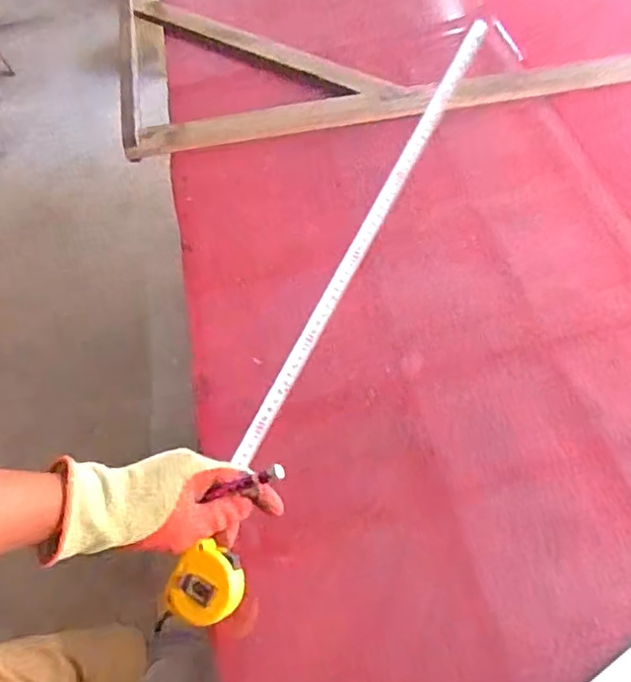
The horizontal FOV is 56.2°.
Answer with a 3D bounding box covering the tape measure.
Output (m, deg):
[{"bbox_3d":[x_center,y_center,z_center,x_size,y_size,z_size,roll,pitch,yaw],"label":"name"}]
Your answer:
[{"bbox_3d":[0.027,-0.035,0.593,0.061,0.030,0.680,23,80,16],"label":"tape measure"}]

